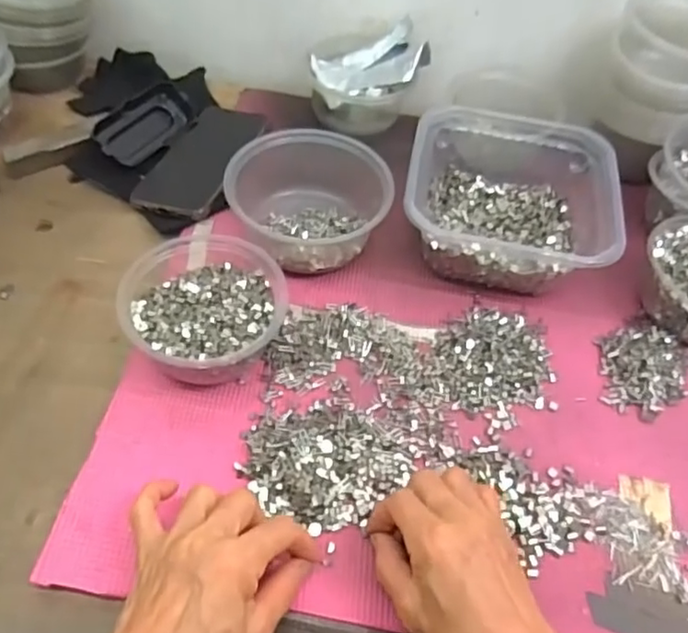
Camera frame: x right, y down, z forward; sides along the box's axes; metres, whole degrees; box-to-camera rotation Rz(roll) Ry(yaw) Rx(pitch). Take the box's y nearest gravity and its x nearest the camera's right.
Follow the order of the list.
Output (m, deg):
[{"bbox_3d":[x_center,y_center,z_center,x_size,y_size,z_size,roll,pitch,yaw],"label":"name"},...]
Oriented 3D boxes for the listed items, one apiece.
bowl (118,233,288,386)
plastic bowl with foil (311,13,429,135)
[{"bbox_3d":[-0.104,-0.003,0.454,0.106,0.063,0.111,3,53,-4],"label":"bowl"},{"bbox_3d":[0.021,-0.252,0.632,0.112,0.080,0.094,-9,56,-11],"label":"plastic bowl with foil"}]

